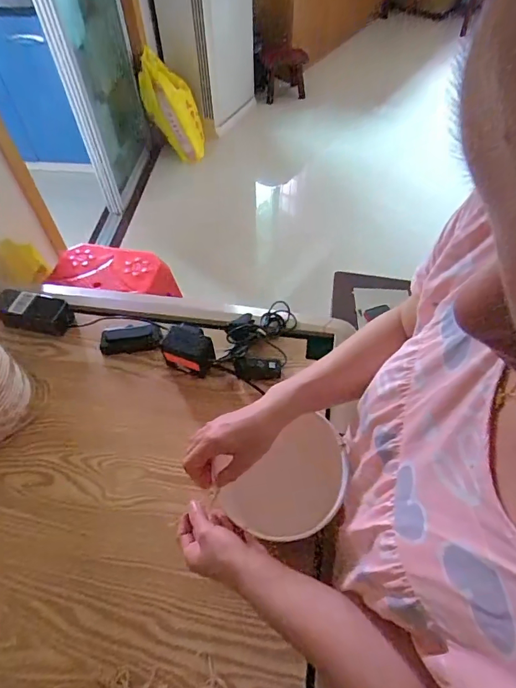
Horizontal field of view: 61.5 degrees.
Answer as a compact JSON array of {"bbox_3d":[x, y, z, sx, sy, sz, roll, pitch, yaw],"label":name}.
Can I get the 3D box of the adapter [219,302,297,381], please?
[{"bbox_3d":[0.002,-0.015,0.769,0.112,0.034,0.179,10,55,9],"label":"adapter"}]

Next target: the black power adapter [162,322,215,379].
[{"bbox_3d":[-0.113,0.012,0.722,0.083,0.074,0.053,12,55,10],"label":"black power adapter"}]

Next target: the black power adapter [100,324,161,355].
[{"bbox_3d":[-0.223,-0.009,0.761,0.102,0.021,0.047,-7,54,-4],"label":"black power adapter"}]

